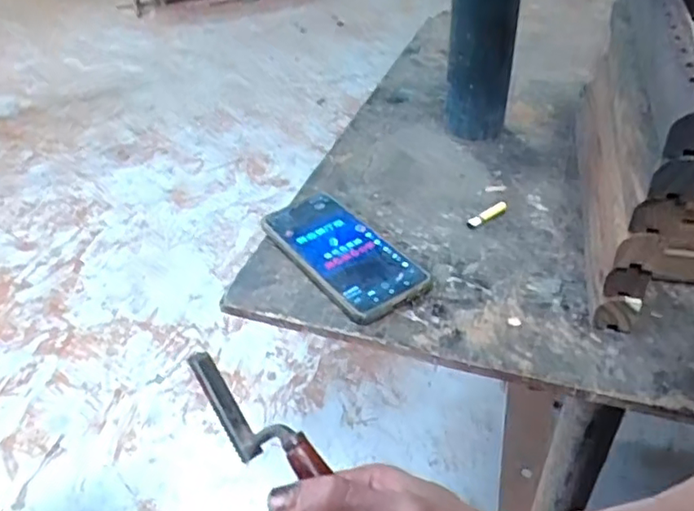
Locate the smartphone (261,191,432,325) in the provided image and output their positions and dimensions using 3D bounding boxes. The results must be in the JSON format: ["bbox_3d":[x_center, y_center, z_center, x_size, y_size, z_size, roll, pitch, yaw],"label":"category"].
[{"bbox_3d":[-0.004,-0.005,0.548,0.085,0.016,0.172,-27,44,-25],"label":"smartphone"}]

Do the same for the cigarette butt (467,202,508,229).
[{"bbox_3d":[0.135,-0.041,0.584,0.050,0.013,0.011,-22,42,-22],"label":"cigarette butt"}]

